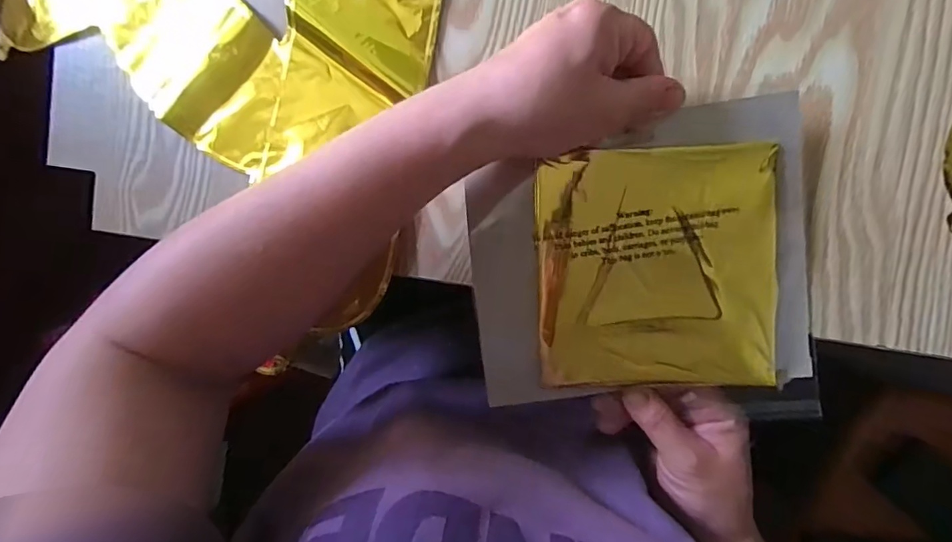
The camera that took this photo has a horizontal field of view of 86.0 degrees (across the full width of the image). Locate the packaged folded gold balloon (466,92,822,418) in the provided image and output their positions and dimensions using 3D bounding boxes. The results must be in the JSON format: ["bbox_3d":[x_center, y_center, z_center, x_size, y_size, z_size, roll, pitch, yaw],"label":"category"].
[{"bbox_3d":[0.096,0.003,0.299,0.191,0.022,0.175,-7,101,2],"label":"packaged folded gold balloon"}]

